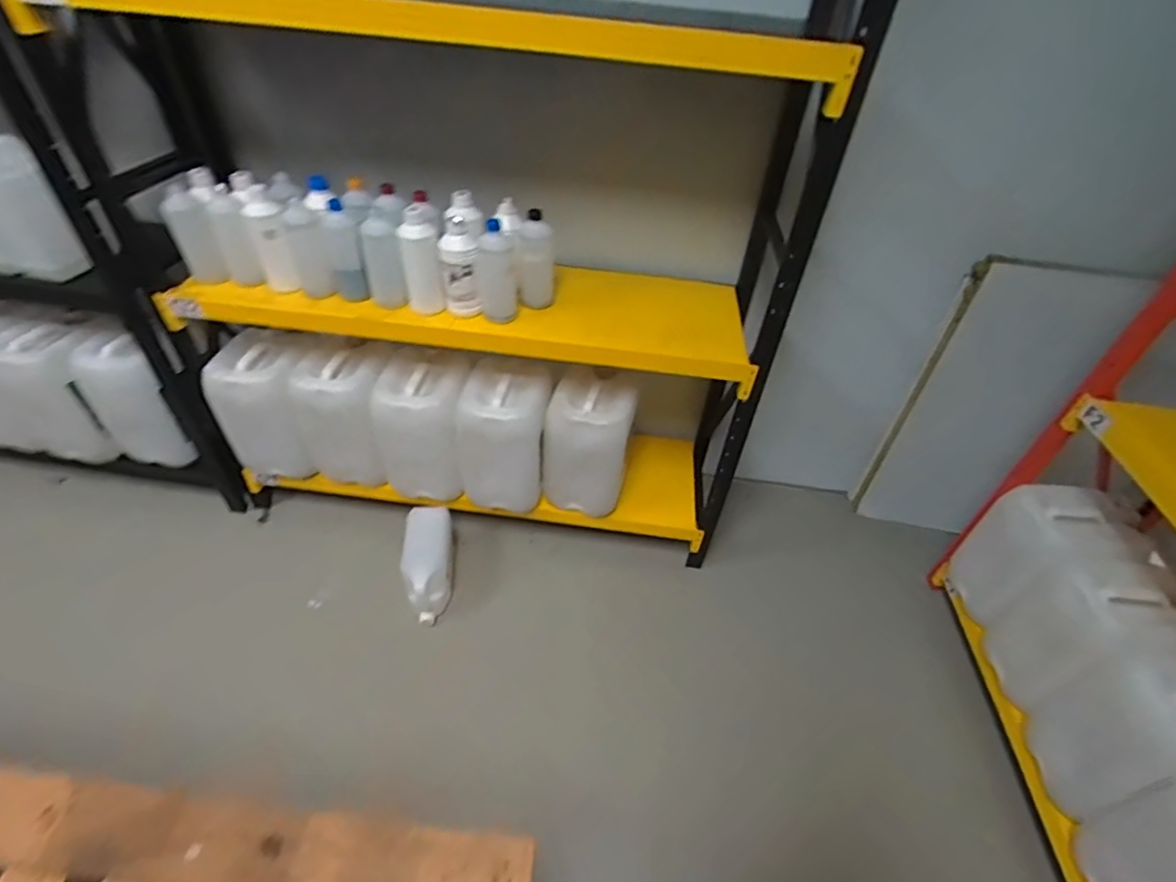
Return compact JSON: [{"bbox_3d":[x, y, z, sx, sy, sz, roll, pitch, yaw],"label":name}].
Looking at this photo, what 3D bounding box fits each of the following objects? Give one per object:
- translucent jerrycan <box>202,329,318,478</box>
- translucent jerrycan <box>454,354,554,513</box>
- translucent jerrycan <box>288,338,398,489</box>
[{"bbox_3d":[-0.920,-0.102,1.638,0.247,0.380,0.225,2,43,-4],"label":"translucent jerrycan"},{"bbox_3d":[-0.235,-0.002,1.603,0.226,0.378,0.202,9,42,4],"label":"translucent jerrycan"},{"bbox_3d":[-0.687,-0.070,1.636,0.250,0.384,0.223,12,43,7],"label":"translucent jerrycan"}]

